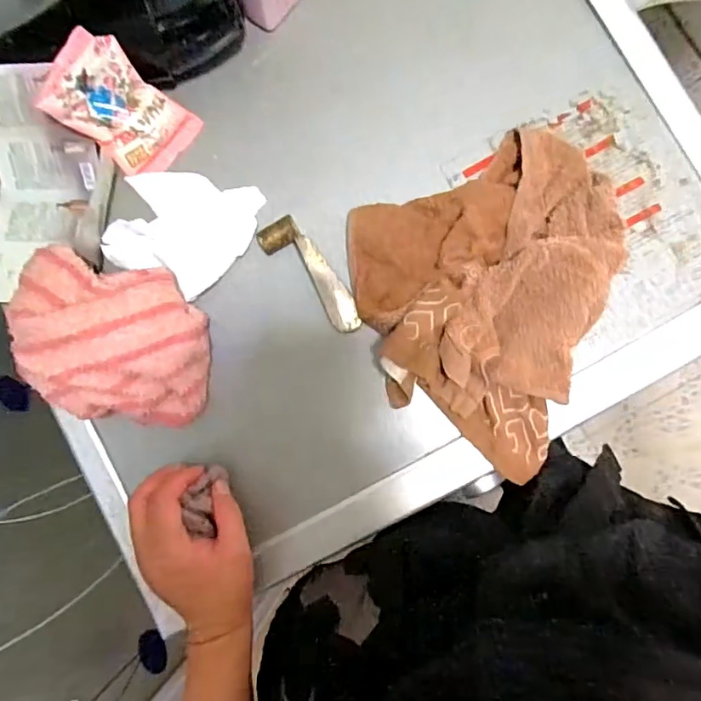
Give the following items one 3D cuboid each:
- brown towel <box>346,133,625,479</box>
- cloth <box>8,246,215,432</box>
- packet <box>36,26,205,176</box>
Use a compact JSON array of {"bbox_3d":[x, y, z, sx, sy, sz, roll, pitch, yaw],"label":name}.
[{"bbox_3d":[0.117,-0.031,0.415,0.205,0.067,0.250,-23,86,6],"label":"brown towel"},{"bbox_3d":[-0.178,-0.005,0.408,0.123,0.094,0.127,6,90,7],"label":"cloth"},{"bbox_3d":[-0.186,-0.194,0.437,0.073,0.107,0.015,-42,42,11],"label":"packet"}]

